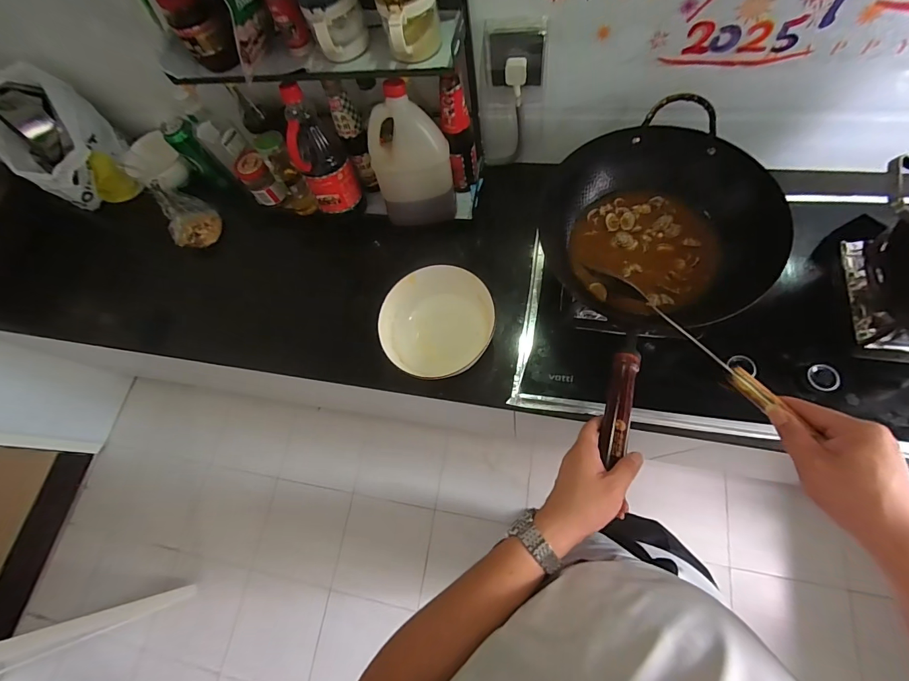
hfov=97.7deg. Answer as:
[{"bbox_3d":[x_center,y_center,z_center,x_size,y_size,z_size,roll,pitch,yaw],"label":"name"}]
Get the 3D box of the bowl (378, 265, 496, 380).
[{"bbox_3d":[-0.030,-0.026,0.702,0.192,0.095,0.175,-3,69,8],"label":"bowl"}]

